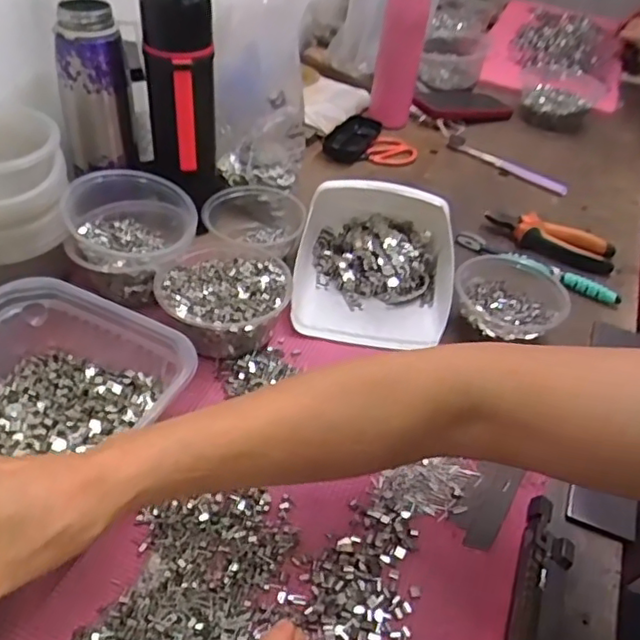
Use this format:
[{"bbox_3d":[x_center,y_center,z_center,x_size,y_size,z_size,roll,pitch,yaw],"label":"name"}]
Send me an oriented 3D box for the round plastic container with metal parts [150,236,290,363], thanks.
[{"bbox_3d":[-0.091,-0.023,0.562,0.115,0.050,0.131,-22,51,-28],"label":"round plastic container with metal parts"}]

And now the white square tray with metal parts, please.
[{"bbox_3d":[0.055,-0.065,0.617,0.156,0.080,0.176,8,43,1],"label":"white square tray with metal parts"}]

